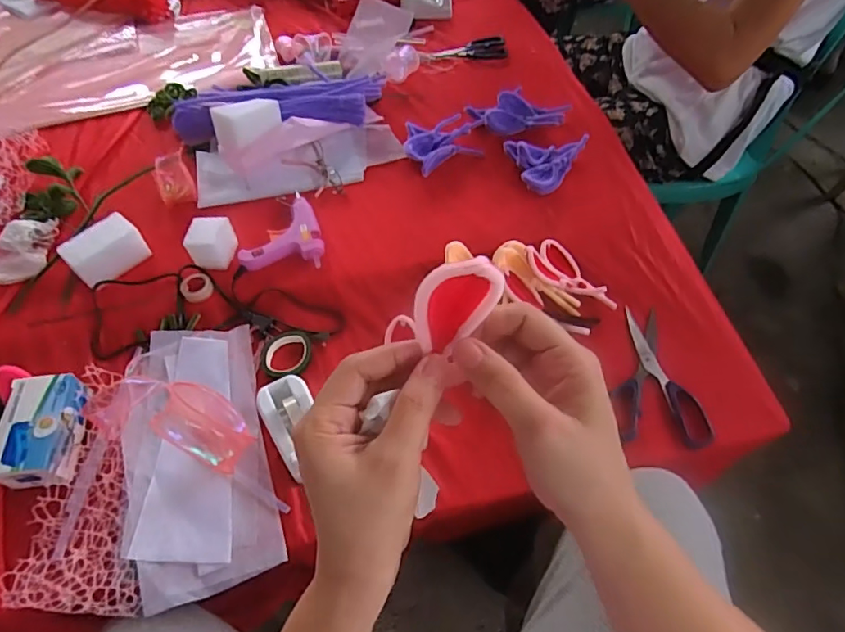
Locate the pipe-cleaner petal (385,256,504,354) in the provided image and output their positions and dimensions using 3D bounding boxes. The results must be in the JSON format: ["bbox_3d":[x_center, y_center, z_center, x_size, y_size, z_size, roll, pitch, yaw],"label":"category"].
[{"bbox_3d":[0.014,-0.003,0.275,0.042,0.070,0.009,25,35,-22],"label":"pipe-cleaner petal"}]

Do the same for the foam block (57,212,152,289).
[{"bbox_3d":[-0.407,-0.084,0.660,0.056,0.050,0.088,38,64,22],"label":"foam block"}]

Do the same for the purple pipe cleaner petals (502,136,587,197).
[{"bbox_3d":[0.173,-0.221,0.739,0.111,0.042,0.088,7,57,6],"label":"purple pipe cleaner petals"}]

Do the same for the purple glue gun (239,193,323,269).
[{"bbox_3d":[-0.186,-0.116,0.692,0.102,0.022,0.118,-4,57,-3],"label":"purple glue gun"}]

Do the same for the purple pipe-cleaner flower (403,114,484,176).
[{"bbox_3d":[0.021,-0.261,0.778,0.104,0.035,0.088,-29,62,-18],"label":"purple pipe-cleaner flower"}]

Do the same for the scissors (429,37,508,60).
[{"bbox_3d":[0.086,-0.496,0.959,0.136,0.015,0.048,-5,57,-3],"label":"scissors"}]

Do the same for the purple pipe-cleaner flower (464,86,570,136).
[{"bbox_3d":[0.147,-0.325,0.812,0.155,0.022,0.083,-10,57,-6],"label":"purple pipe-cleaner flower"}]

